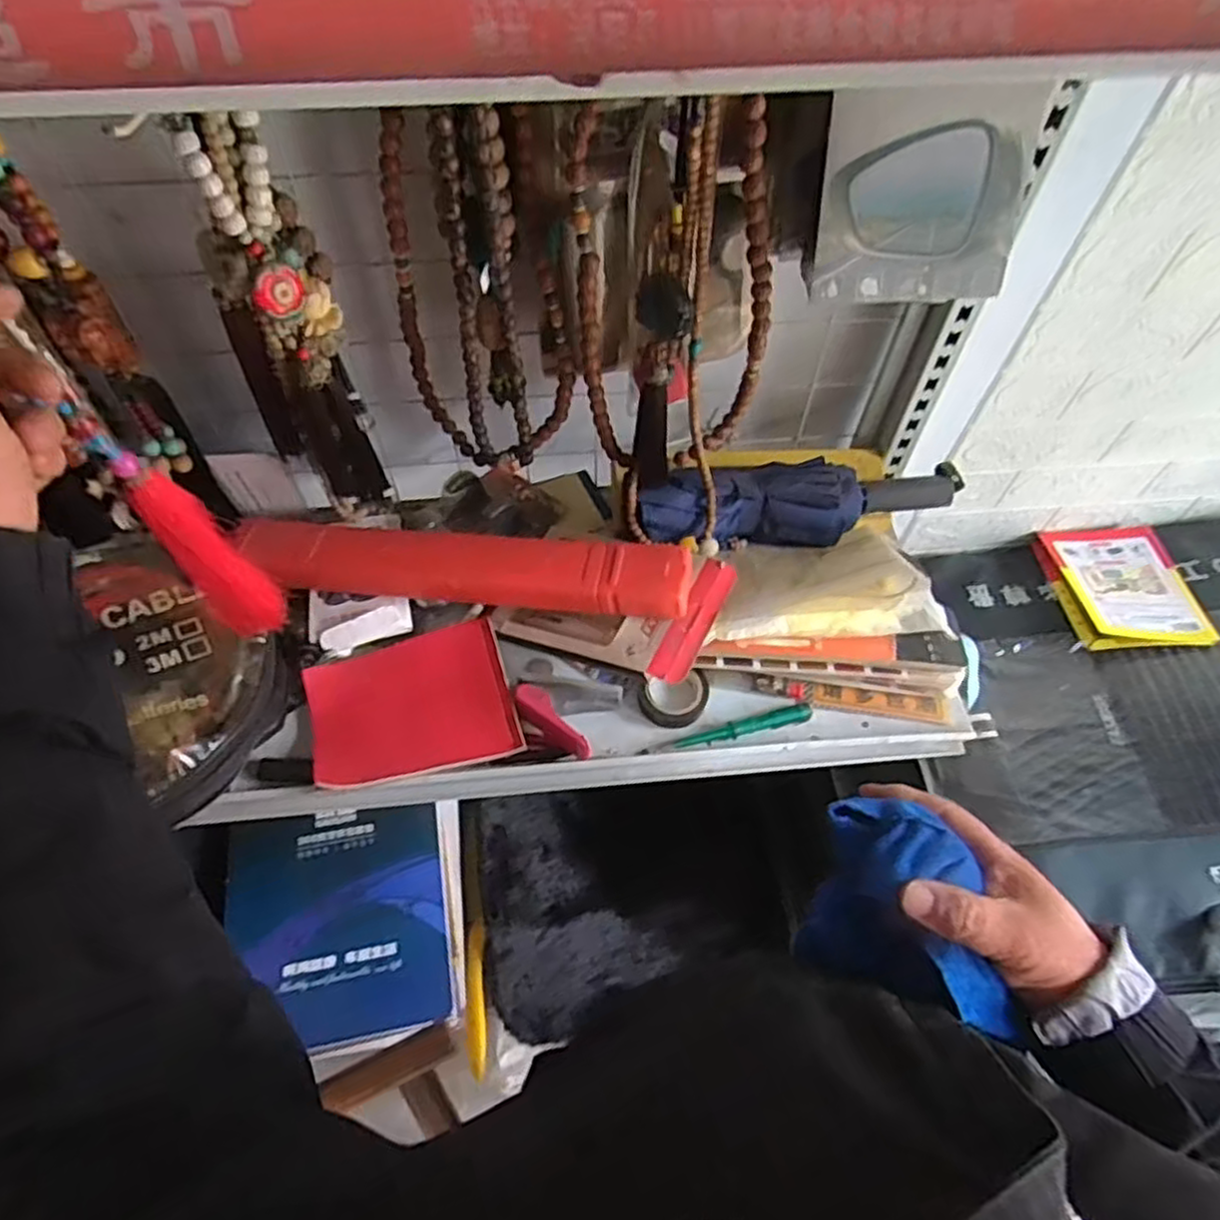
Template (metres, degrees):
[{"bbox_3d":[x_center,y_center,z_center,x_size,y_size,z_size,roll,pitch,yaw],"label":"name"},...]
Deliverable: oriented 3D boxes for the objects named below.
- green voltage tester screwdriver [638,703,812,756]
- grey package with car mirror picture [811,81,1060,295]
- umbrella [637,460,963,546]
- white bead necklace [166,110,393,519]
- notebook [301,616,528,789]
[{"bbox_3d":[0.104,0.106,0.654,0.156,0.021,0.015,-12,59,-9],"label":"green voltage tester screwdriver"},{"bbox_3d":[0.189,-0.246,0.446,0.123,0.114,0.010,-4,40,-2],"label":"grey package with car mirror picture"},{"bbox_3d":[0.194,-0.107,0.722,0.343,0.085,0.093,-7,59,-6],"label":"umbrella"},{"bbox_3d":[-0.229,-0.194,0.537,0.084,0.304,0.067,-25,62,-16],"label":"white bead necklace"},{"bbox_3d":[-0.170,0.080,0.642,0.166,0.013,0.128,-14,60,-10],"label":"notebook"}]

